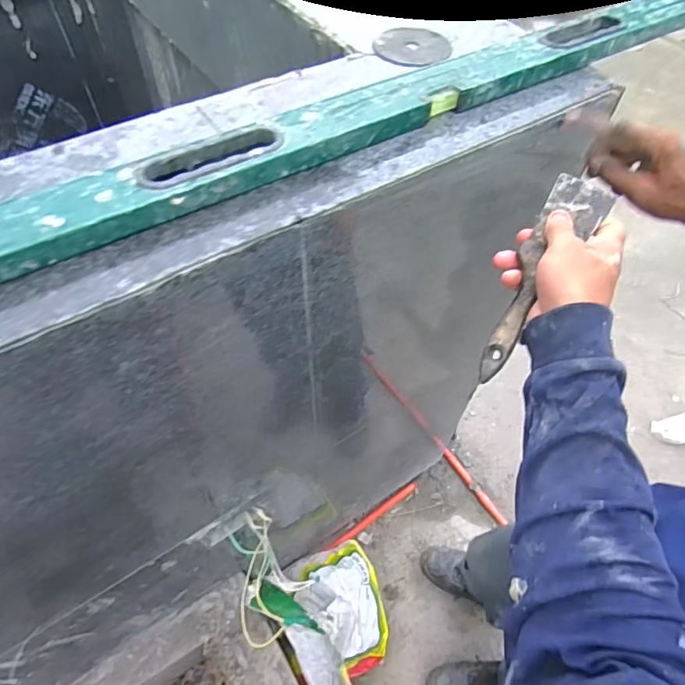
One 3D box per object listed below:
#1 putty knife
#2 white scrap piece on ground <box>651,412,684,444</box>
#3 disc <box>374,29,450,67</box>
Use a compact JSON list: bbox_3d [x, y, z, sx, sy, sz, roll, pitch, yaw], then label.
[{"bbox_3d":[0.168,-0.055,0.409,0.049,0.009,0.198,28,83,16],"label":"putty knife"},{"bbox_3d":[1.133,0.280,1.593,0.180,0.034,0.088,-19,55,14],"label":"white scrap piece on ground"},{"bbox_3d":[0.080,-0.345,0.559,0.083,0.006,0.082,1,56,-1],"label":"disc"}]

